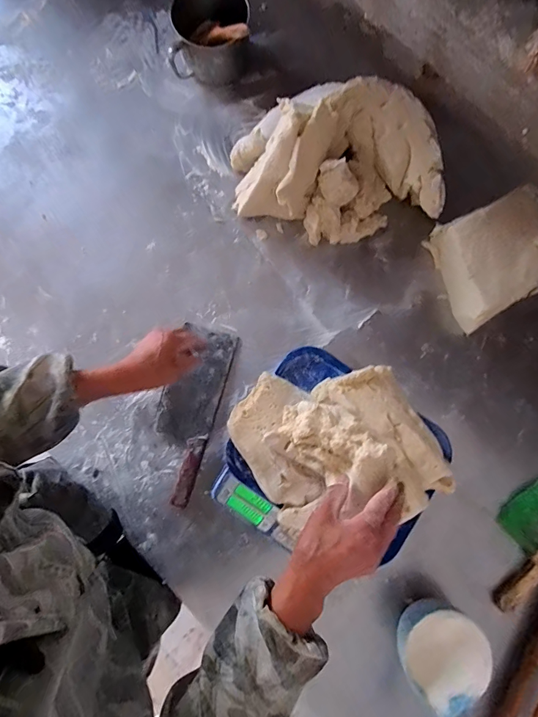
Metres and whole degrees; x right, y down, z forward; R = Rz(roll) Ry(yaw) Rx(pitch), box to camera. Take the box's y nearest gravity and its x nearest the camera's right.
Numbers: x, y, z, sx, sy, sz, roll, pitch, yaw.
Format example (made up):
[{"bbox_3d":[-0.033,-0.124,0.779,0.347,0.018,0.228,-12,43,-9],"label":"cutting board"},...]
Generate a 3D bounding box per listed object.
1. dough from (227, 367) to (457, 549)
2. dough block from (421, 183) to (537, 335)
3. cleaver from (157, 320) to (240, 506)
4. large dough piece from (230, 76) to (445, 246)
[{"bbox_3d":[0.093,0.113,0.504,0.269,0.123,0.207,-11,77,-2],"label":"dough"},{"bbox_3d":[0.415,-0.181,0.674,0.227,0.070,0.198,-23,85,-3],"label":"dough block"},{"bbox_3d":[-0.142,0.093,0.664,0.100,0.017,0.300,16,84,1],"label":"cleaver"},{"bbox_3d":[0.116,-0.335,0.652,0.352,0.154,0.230,-12,83,-2],"label":"large dough piece"}]

